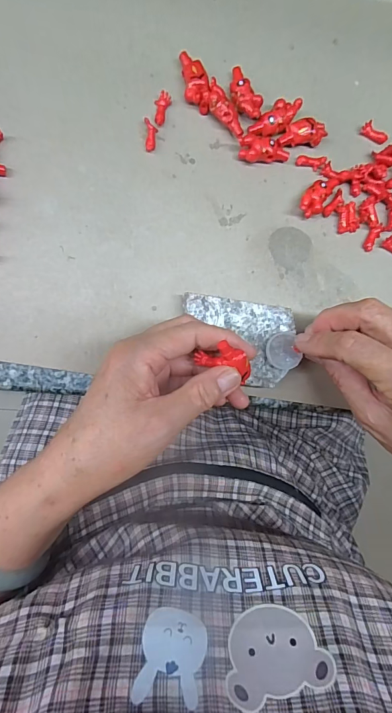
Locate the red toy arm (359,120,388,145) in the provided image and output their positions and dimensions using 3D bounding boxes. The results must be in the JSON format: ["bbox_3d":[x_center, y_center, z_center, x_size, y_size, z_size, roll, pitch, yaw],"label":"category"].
[{"bbox_3d":[0.146,-0.182,0.303,0.022,0.008,0.009,26,85,-6],"label":"red toy arm"}]

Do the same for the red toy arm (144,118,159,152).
[{"bbox_3d":[-0.033,-0.165,0.277,0.010,0.006,0.022,-3,88,-7],"label":"red toy arm"}]

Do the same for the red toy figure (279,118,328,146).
[{"bbox_3d":[0.082,-0.174,0.290,0.039,0.014,0.016,-8,89,-7],"label":"red toy figure"}]

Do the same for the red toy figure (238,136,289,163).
[{"bbox_3d":[0.052,-0.159,0.286,0.038,0.014,0.017,-10,89,-8],"label":"red toy figure"}]

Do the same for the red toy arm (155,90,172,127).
[{"bbox_3d":[-0.025,-0.186,0.278,0.012,0.007,0.023,6,87,-7],"label":"red toy arm"}]

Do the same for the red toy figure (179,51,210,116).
[{"bbox_3d":[0.000,-0.207,0.279,0.018,0.015,0.042,-7,89,-7],"label":"red toy figure"}]

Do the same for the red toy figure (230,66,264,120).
[{"bbox_3d":[0.036,-0.201,0.286,0.019,0.012,0.041,-33,92,-7],"label":"red toy figure"}]

